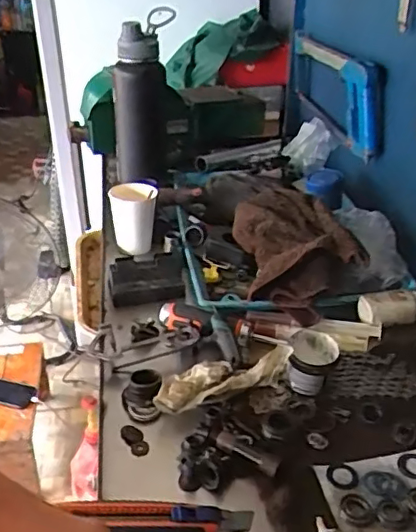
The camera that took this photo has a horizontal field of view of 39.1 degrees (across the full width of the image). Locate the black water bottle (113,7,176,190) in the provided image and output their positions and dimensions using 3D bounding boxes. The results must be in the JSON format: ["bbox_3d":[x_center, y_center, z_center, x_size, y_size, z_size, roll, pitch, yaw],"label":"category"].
[{"bbox_3d":[-0.122,-0.280,1.048,0.098,0.321,0.101,-7,57,-13],"label":"black water bottle"}]

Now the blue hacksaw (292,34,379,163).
[{"bbox_3d":[0.208,-0.295,0.988,0.054,0.140,0.350,-3,31,-6],"label":"blue hacksaw"}]

